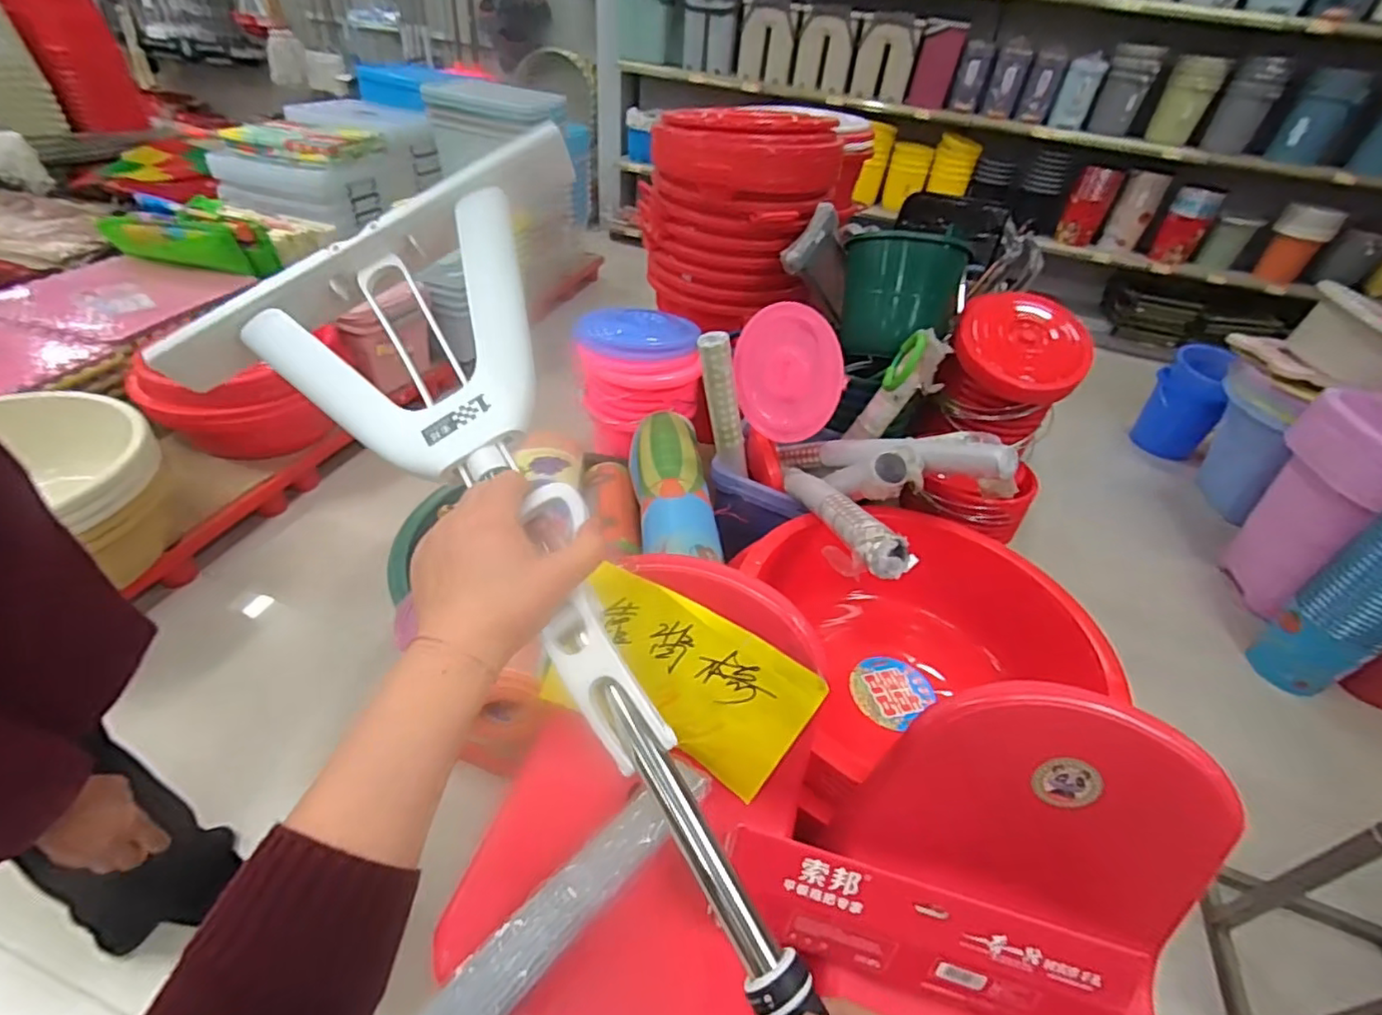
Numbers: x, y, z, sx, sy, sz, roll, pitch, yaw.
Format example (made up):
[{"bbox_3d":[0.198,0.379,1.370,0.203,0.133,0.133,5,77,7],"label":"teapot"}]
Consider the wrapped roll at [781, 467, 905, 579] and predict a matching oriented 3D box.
[{"bbox_3d":[0.269,-0.002,1.244,0.068,0.078,0.588,-1,18,-10],"label":"wrapped roll"}]

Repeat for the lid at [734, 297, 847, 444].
[{"bbox_3d":[0.229,-0.325,1.498,0.313,0.319,0.020,11,27,43],"label":"lid"}]

